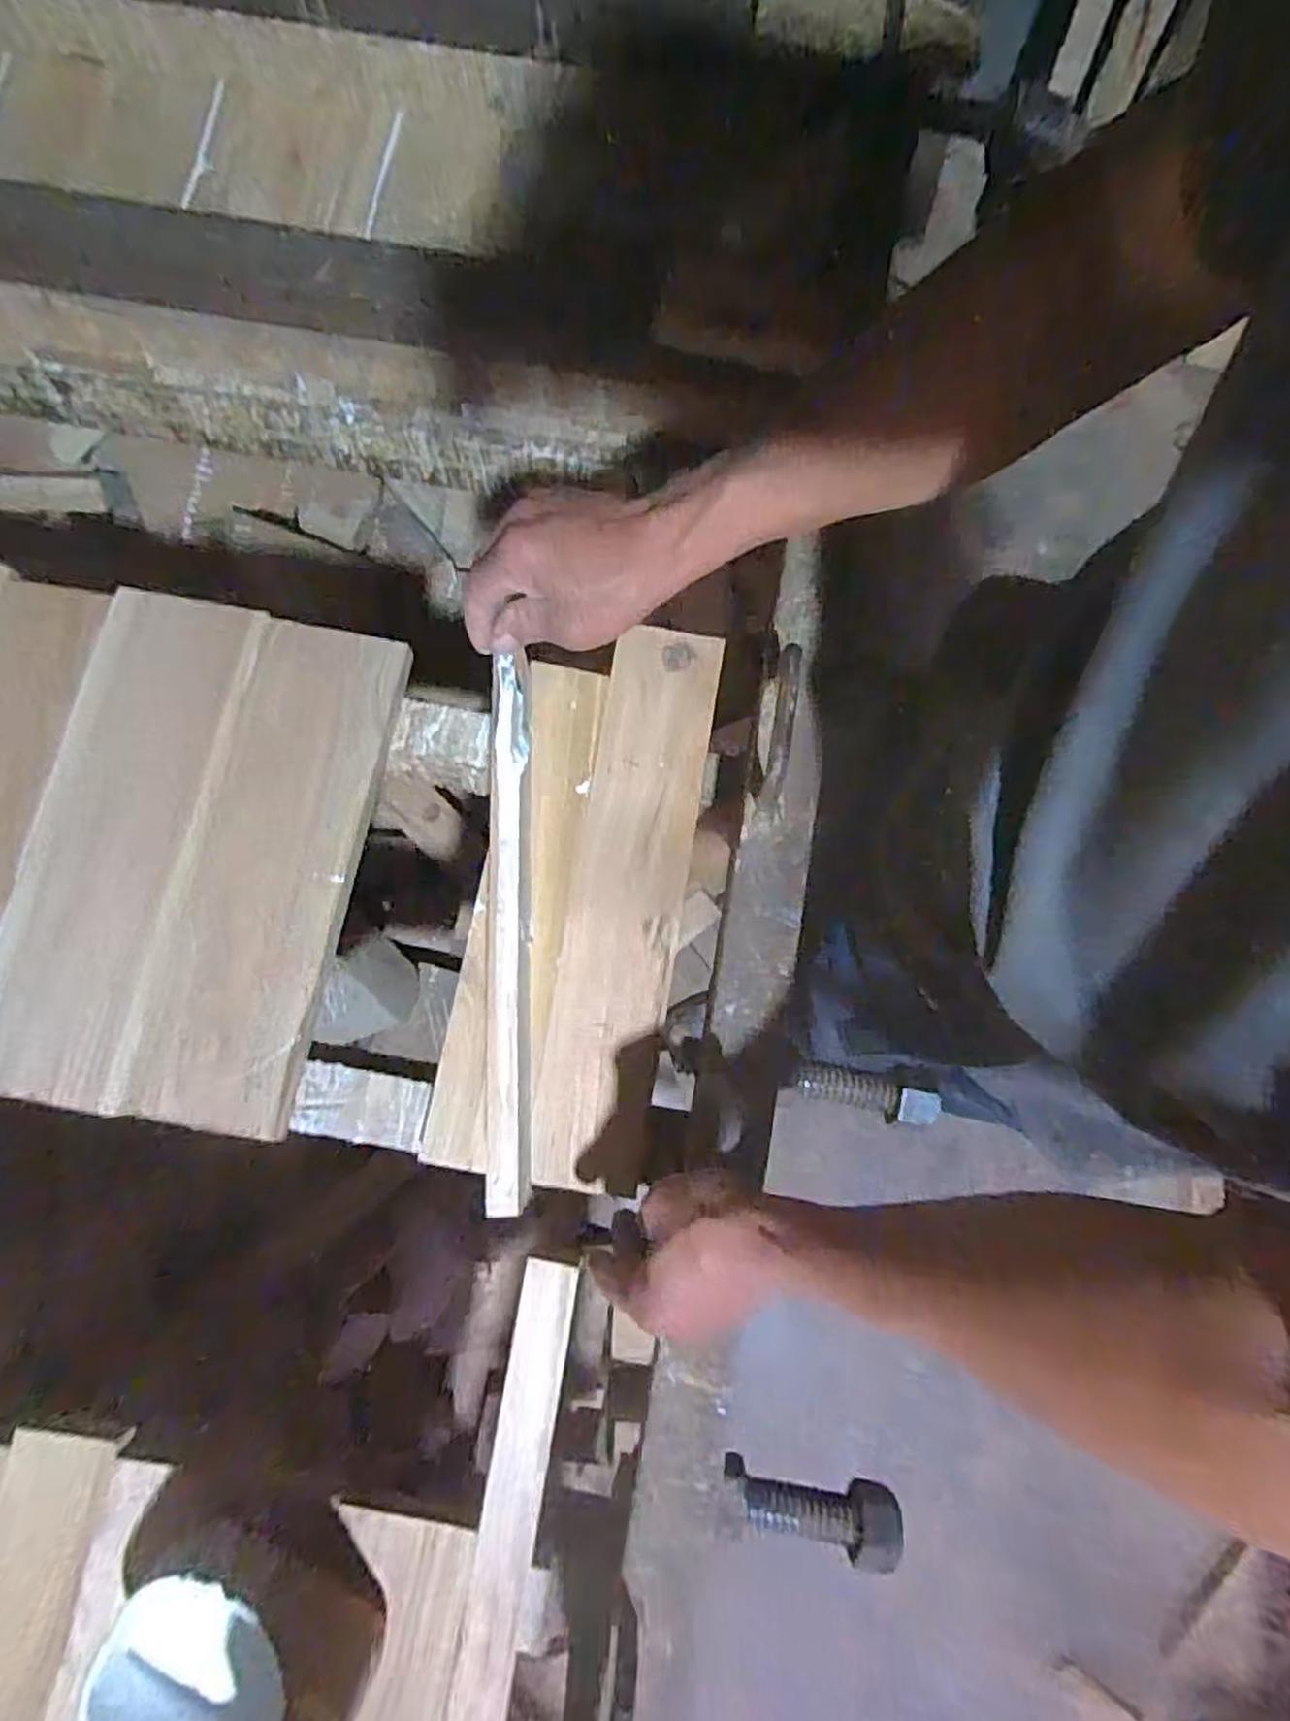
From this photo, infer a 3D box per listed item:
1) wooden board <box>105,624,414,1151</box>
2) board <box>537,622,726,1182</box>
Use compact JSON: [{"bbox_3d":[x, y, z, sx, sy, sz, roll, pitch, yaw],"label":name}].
[{"bbox_3d":[-0.298,0.000,0.593,0.135,0.013,0.393,11,79,1],"label":"wooden board"},{"bbox_3d":[-0.014,0.023,0.604,0.088,0.016,0.435,10,79,1],"label":"board"}]

